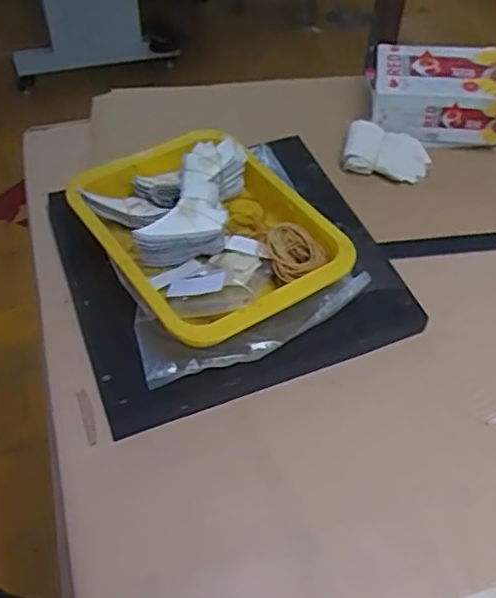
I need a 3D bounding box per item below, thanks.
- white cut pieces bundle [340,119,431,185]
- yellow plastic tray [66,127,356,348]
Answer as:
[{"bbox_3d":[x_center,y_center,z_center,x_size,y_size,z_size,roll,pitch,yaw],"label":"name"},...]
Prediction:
[{"bbox_3d":[0.165,-0.173,0.741,0.100,0.038,0.063,12,51,10],"label":"white cut pieces bundle"},{"bbox_3d":[-0.037,-0.069,0.615,0.200,0.068,0.250,-30,57,-23],"label":"yellow plastic tray"}]

